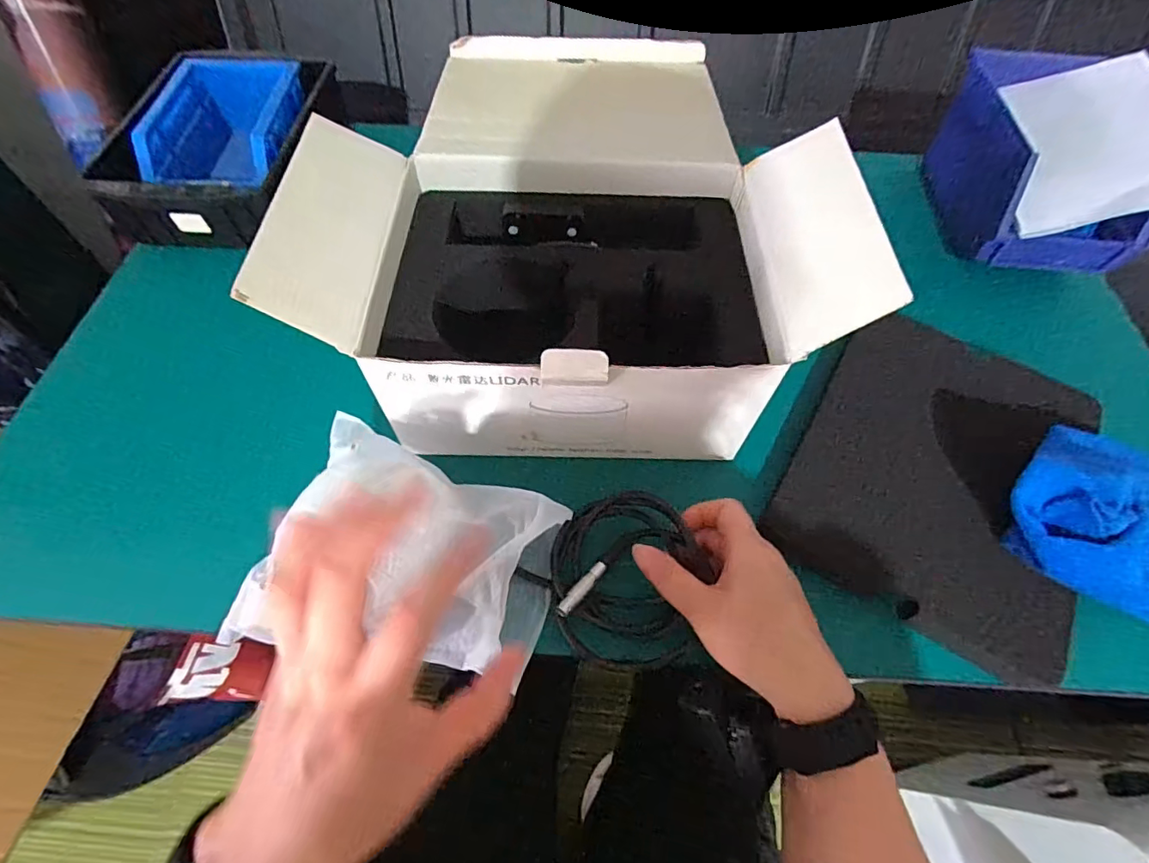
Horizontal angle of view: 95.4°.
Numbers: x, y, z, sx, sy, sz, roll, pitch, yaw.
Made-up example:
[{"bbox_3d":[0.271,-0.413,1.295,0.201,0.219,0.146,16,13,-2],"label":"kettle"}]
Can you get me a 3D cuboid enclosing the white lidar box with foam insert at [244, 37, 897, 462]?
[{"bbox_3d":[-0.003,-0.164,0.438,0.384,0.157,0.344,2,60,-1],"label":"white lidar box with foam insert"}]

